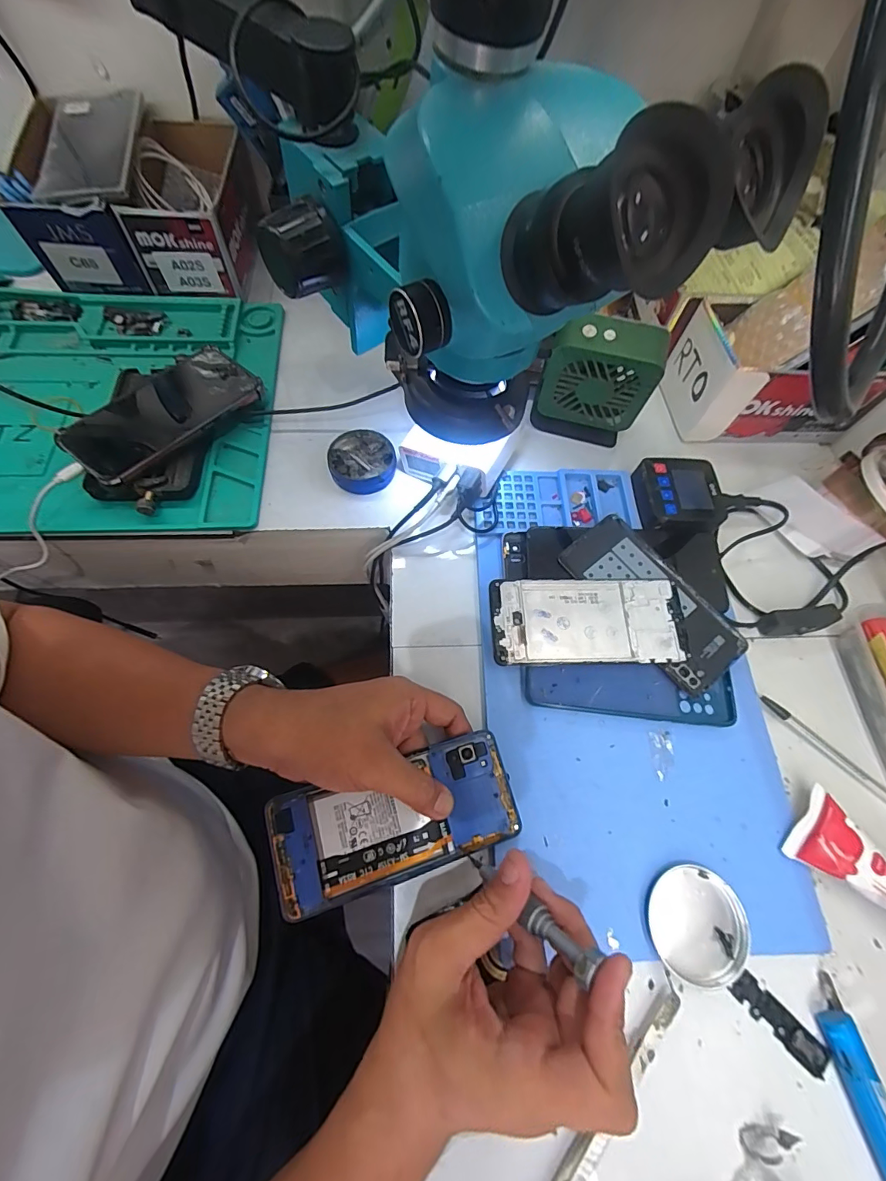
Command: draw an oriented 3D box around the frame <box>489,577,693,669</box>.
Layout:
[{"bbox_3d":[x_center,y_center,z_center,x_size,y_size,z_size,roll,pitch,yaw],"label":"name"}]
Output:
[{"bbox_3d":[0.115,0.023,0.369,0.151,0.004,0.070,-1,67,-4],"label":"frame"}]

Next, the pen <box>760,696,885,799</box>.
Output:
[{"bbox_3d":[0.309,0.129,0.354,0.136,0.011,0.011,40,69,14],"label":"pen"}]

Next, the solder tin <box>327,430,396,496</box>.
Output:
[{"bbox_3d":[-0.077,-0.123,0.438,0.061,0.018,0.060,1,65,-3],"label":"solder tin"}]

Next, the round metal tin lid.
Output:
[{"bbox_3d":[0.164,0.217,0.298,0.060,0.011,0.063,1,65,-3],"label":"round metal tin lid"}]

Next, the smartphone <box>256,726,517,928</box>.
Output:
[{"bbox_3d":[-0.031,0.151,0.303,0.157,0.011,0.069,-14,67,-13],"label":"smartphone"}]

